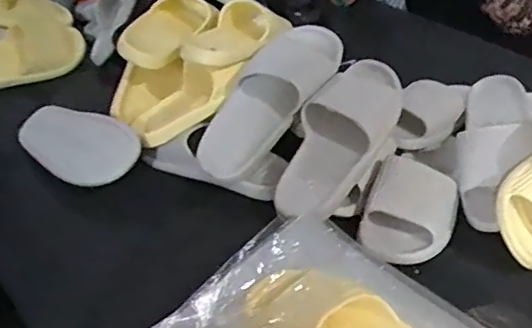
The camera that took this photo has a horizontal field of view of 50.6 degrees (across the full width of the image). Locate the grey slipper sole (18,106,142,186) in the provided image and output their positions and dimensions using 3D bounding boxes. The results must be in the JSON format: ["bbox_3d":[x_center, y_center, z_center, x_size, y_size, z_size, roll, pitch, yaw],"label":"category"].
[{"bbox_3d":[-0.300,-0.032,0.867,0.255,0.016,0.108,17,78,29],"label":"grey slipper sole"}]

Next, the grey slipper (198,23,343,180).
[{"bbox_3d":[0.006,-0.093,0.817,0.271,0.067,0.102,-50,51,-3],"label":"grey slipper"}]

